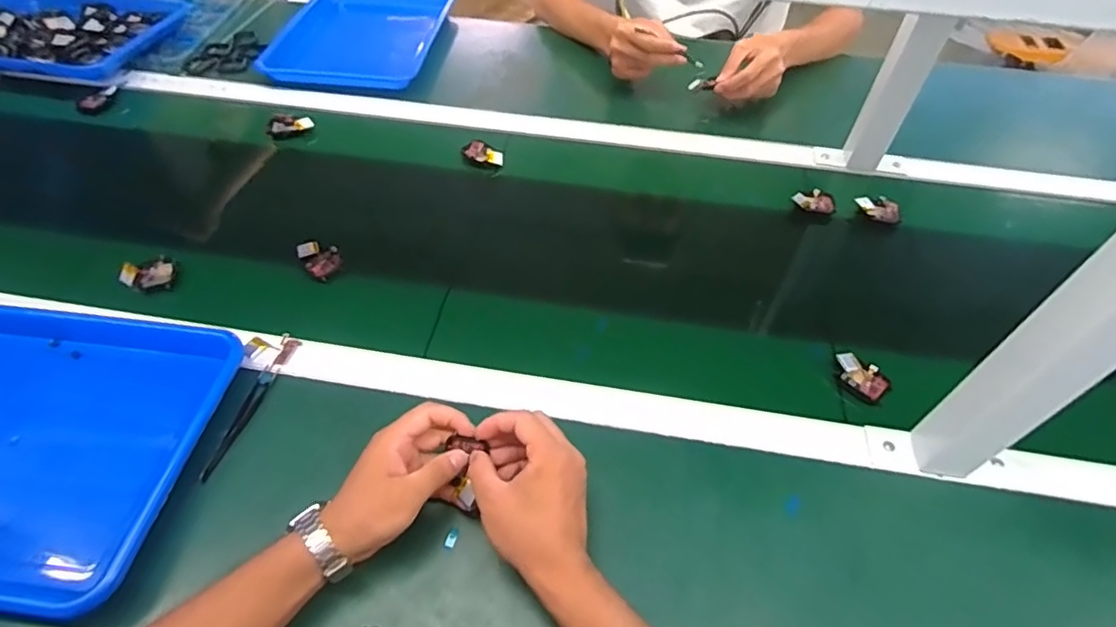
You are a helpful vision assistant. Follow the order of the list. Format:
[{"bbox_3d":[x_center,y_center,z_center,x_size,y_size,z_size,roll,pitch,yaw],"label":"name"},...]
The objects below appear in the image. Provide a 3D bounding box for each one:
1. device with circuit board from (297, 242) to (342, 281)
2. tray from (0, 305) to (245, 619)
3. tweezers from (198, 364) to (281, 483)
[{"bbox_3d":[-0.269,-0.061,0.664,0.038,0.021,0.051,-30,59,-22],"label":"device with circuit board"},{"bbox_3d":[-0.479,0.110,0.508,0.339,0.041,0.252,6,52,3],"label":"tray"},{"bbox_3d":[-0.292,0.099,0.538,0.016,0.008,0.117,11,53,7],"label":"tweezers"}]

